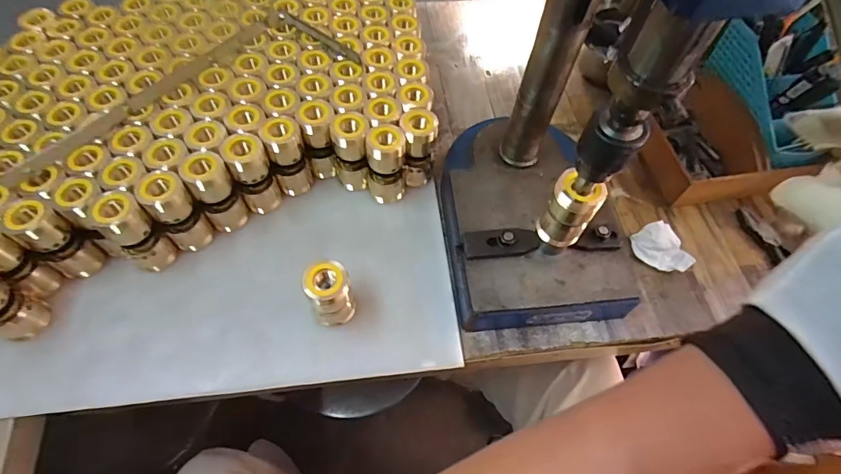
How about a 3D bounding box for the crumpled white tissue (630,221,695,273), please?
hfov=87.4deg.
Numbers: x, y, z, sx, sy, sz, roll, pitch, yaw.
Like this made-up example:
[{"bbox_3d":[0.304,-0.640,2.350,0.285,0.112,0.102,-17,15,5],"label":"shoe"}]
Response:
[{"bbox_3d":[0.271,0.013,0.495,0.040,0.024,0.062,-24,62,-15],"label":"crumpled white tissue"}]

